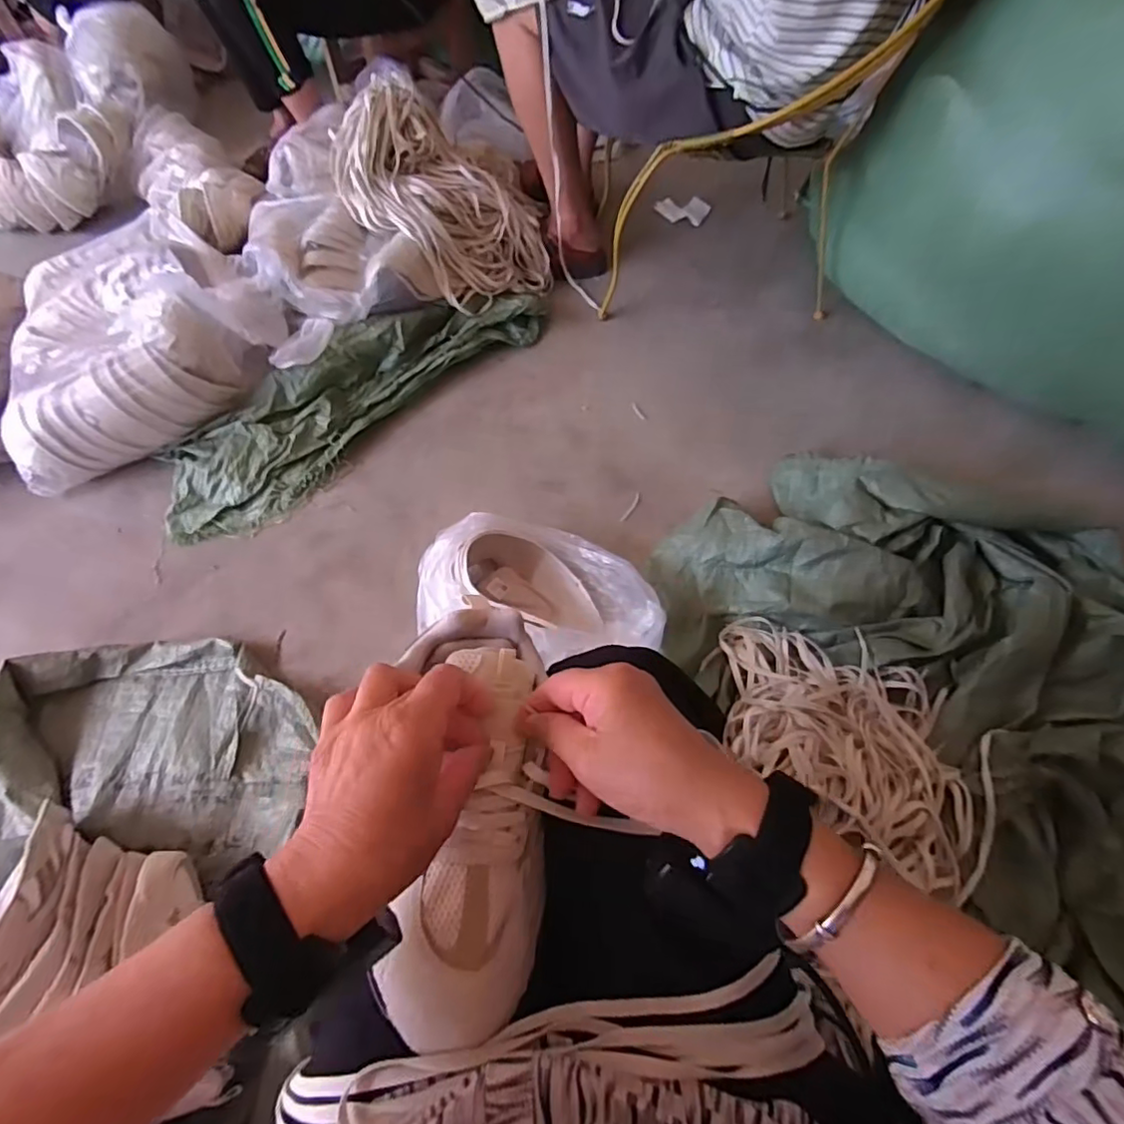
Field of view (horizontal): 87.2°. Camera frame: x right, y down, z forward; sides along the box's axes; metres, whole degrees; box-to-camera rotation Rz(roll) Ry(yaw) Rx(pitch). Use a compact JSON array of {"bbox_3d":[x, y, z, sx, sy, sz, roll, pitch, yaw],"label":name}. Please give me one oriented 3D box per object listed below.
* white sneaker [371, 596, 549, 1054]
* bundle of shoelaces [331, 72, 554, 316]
[{"bbox_3d":[-0.057,0.147,0.374,0.090,0.085,0.252,0,65,1],"label":"white sneaker"},{"bbox_3d":[-0.212,-0.711,1.159,0.385,0.280,0.343,-33,65,-16],"label":"bundle of shoelaces"}]

